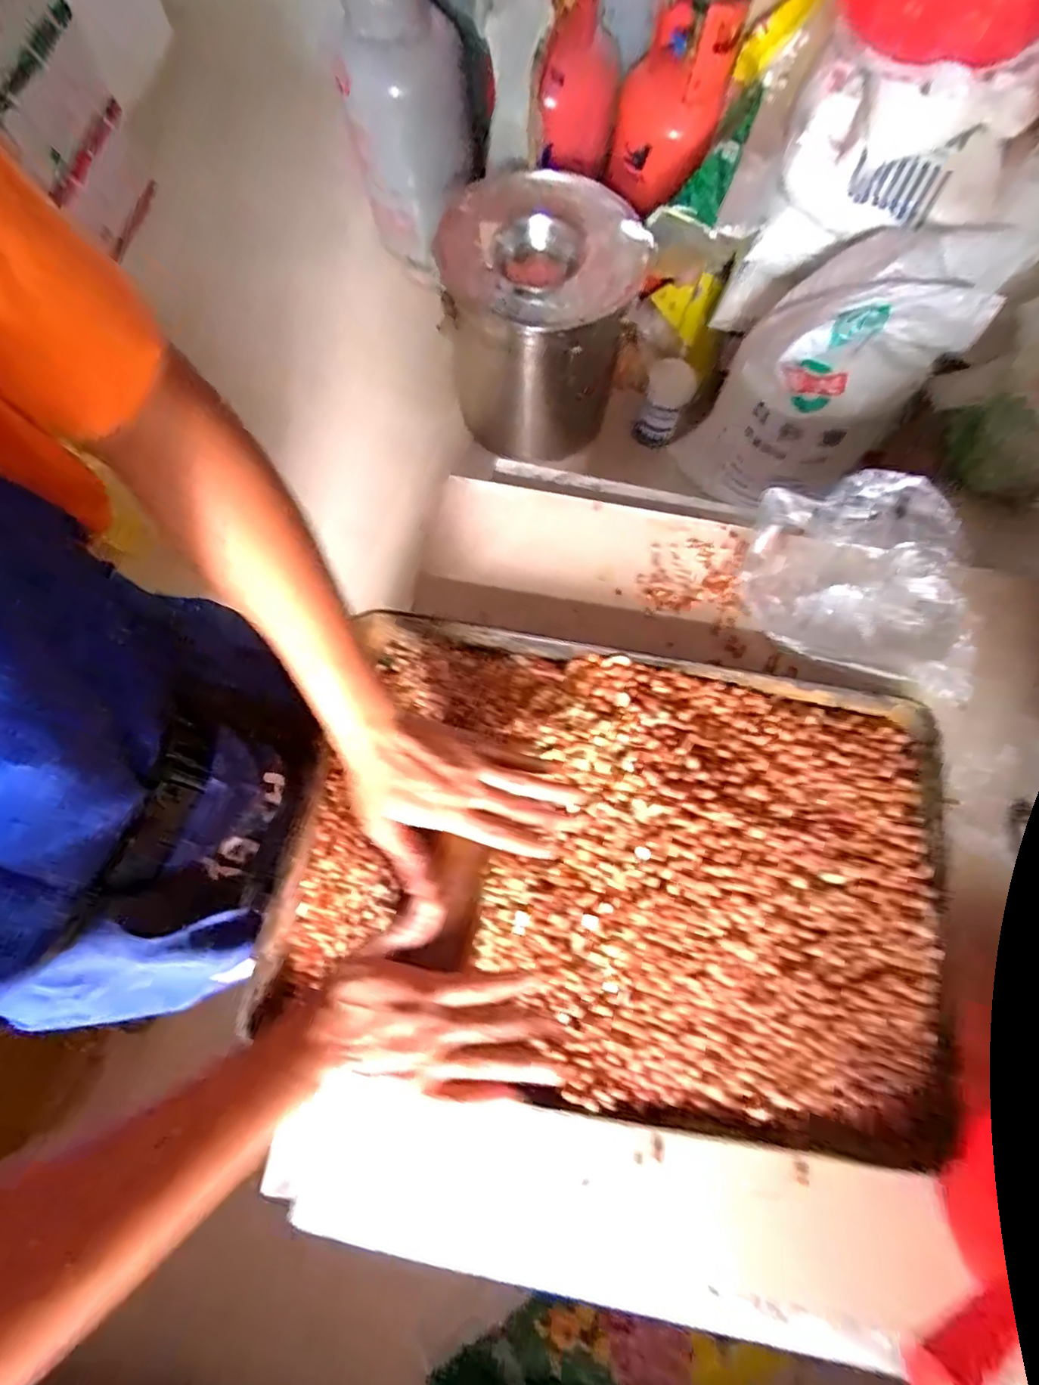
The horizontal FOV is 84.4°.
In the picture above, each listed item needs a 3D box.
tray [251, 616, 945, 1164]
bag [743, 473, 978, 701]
[{"bbox_3d":[0.092,0.151,0.520,0.580,0.060,0.389,10,74,1],"label":"tray"},{"bbox_3d":[0.377,-0.130,0.622,0.235,0.035,0.234,18,74,3],"label":"bag"}]

